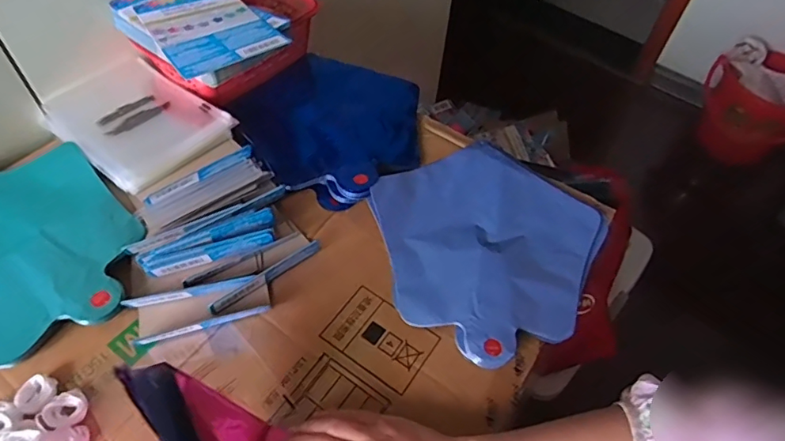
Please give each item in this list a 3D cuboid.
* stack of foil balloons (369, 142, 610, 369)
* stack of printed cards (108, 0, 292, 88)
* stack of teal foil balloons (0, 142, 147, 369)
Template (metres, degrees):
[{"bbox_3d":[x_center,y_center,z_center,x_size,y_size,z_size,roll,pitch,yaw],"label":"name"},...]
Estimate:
[{"bbox_3d":[0.103,0.015,0.517,0.236,0.024,0.215,-28,59,-23],"label":"stack of foil balloons"},{"bbox_3d":[-0.211,-0.218,0.562,0.135,0.041,0.223,-36,63,-27],"label":"stack of printed cards"},{"bbox_3d":[-0.364,0.022,0.469,0.252,0.018,0.208,40,59,24],"label":"stack of teal foil balloons"}]

